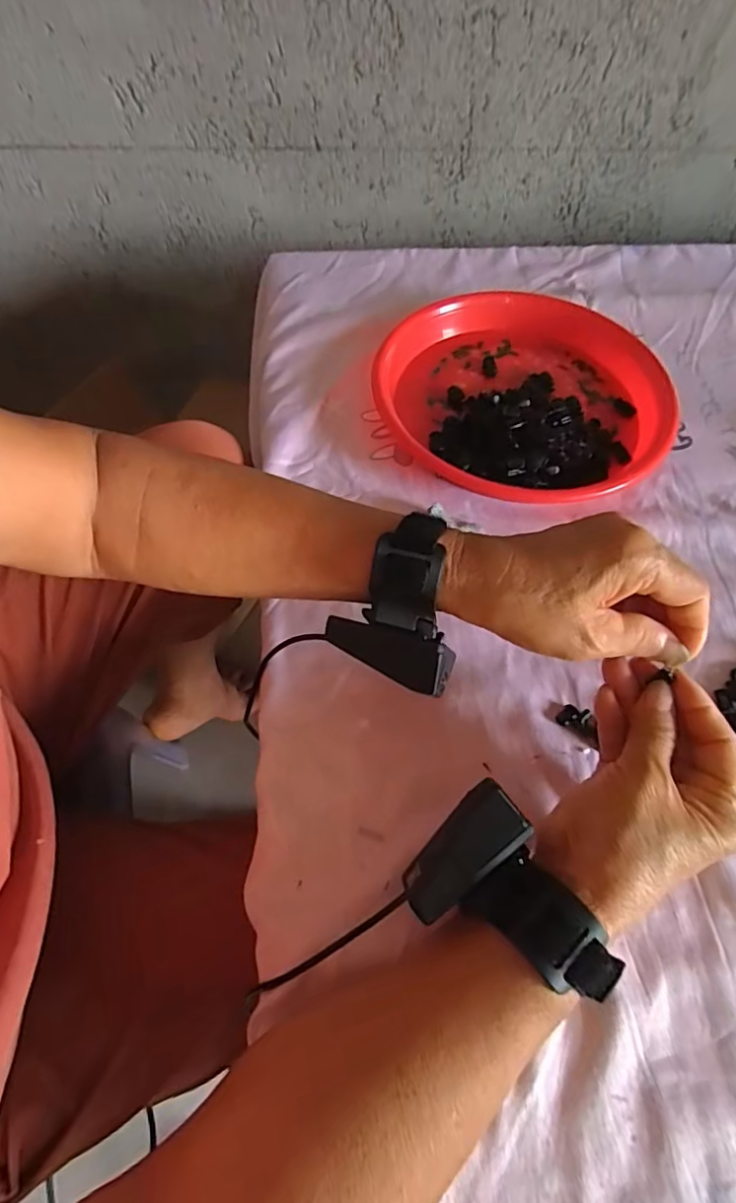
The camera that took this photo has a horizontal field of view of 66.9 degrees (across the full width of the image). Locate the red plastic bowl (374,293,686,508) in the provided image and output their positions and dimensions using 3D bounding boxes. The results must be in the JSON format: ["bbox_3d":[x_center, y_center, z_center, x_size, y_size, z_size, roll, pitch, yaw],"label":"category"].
[{"bbox_3d":[0.128,-0.186,0.487,0.223,0.037,0.241,1,61,-1],"label":"red plastic bowl"}]

